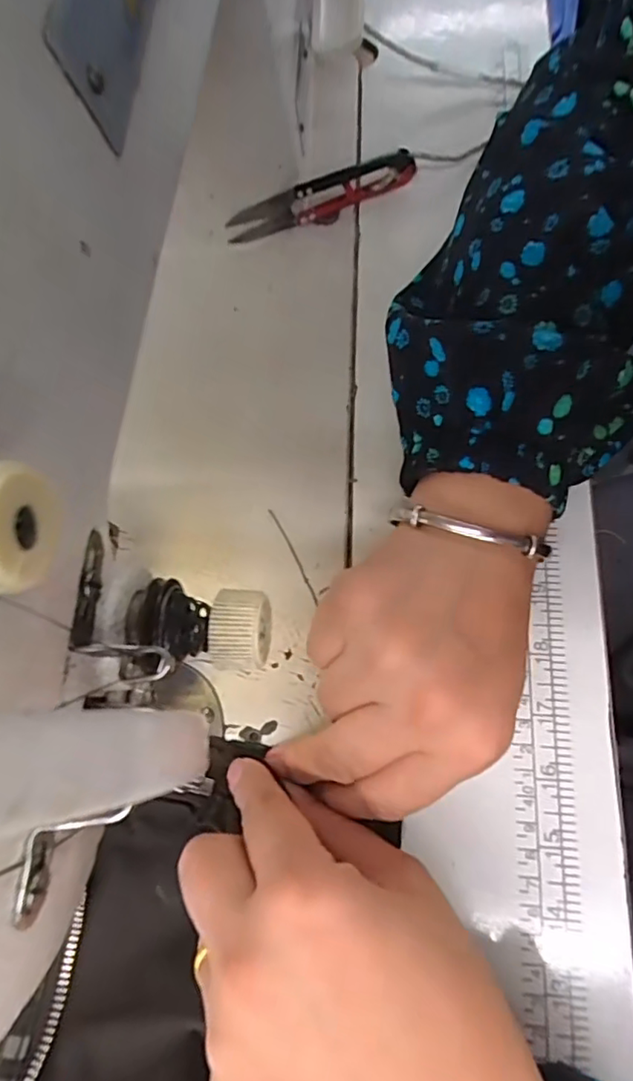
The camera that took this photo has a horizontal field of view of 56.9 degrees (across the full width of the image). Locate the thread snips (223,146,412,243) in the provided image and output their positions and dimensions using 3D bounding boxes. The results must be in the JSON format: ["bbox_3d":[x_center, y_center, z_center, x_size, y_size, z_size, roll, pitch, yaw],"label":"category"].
[{"bbox_3d":[0.003,-0.184,0.314,0.105,0.024,0.009,-24,74,-2],"label":"thread snips"}]

